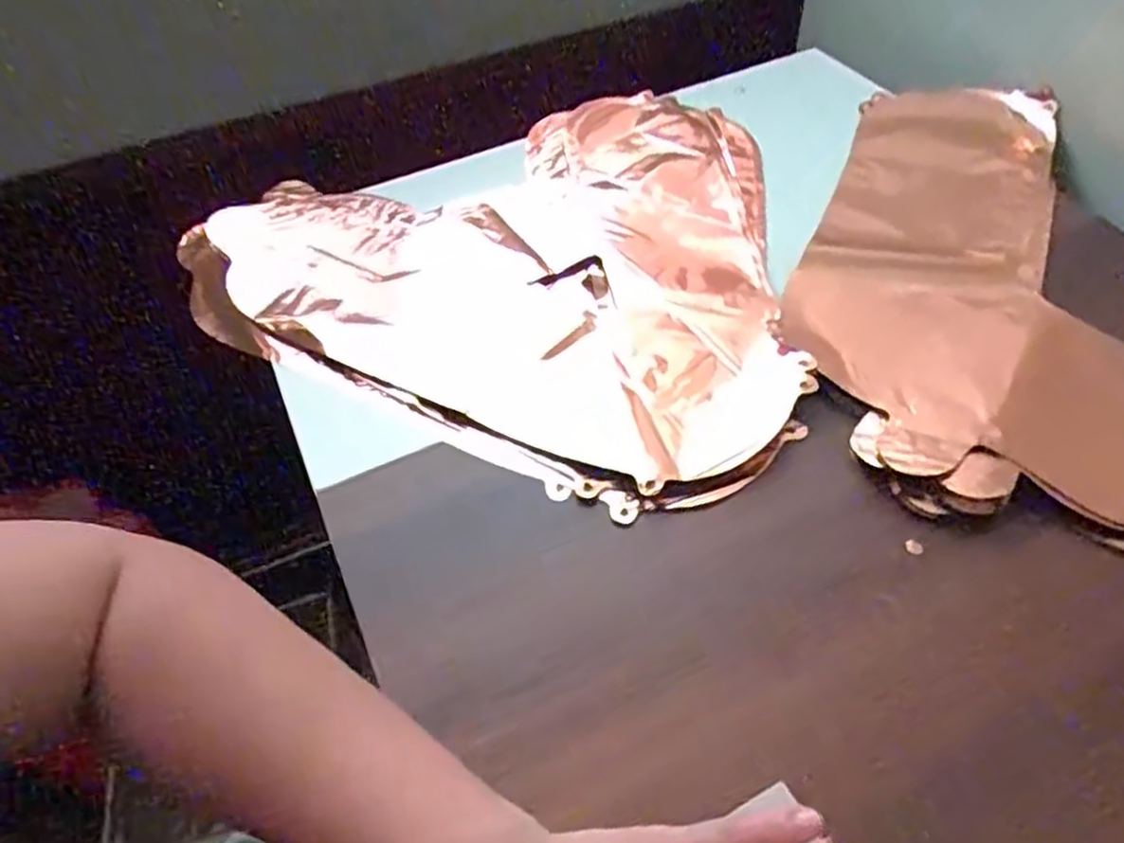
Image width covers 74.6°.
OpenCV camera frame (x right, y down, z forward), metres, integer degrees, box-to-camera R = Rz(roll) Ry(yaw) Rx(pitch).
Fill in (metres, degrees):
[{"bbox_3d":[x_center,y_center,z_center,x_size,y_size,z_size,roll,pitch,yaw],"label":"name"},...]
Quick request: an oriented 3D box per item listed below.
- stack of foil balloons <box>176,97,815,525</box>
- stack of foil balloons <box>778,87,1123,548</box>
[{"bbox_3d":[-0.009,-0.146,0.546,0.429,0.022,0.384,23,56,22],"label":"stack of foil balloons"},{"bbox_3d":[0.268,-0.109,0.496,0.228,0.022,0.434,1,51,6],"label":"stack of foil balloons"}]

